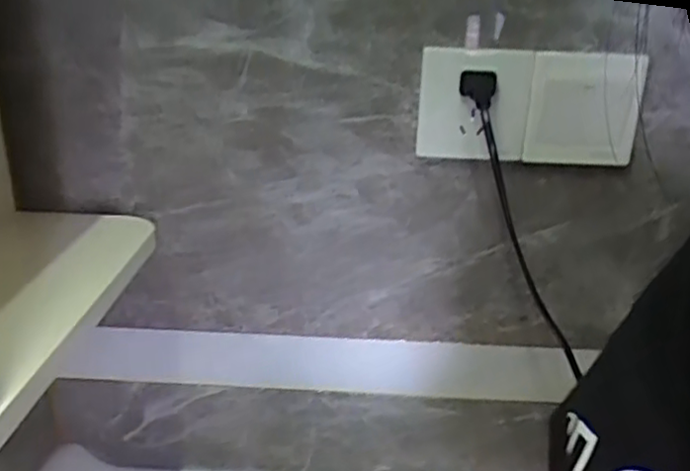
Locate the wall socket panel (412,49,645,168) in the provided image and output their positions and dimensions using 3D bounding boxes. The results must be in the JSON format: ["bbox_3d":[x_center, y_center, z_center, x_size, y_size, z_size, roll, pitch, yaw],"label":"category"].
[{"bbox_3d":[0.143,-0.098,0.515,0.166,0.085,0.014,2,23,1],"label":"wall socket panel"}]

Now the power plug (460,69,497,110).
[{"bbox_3d":[0.097,-0.108,0.491,0.026,0.021,0.037,6,23,11],"label":"power plug"}]

